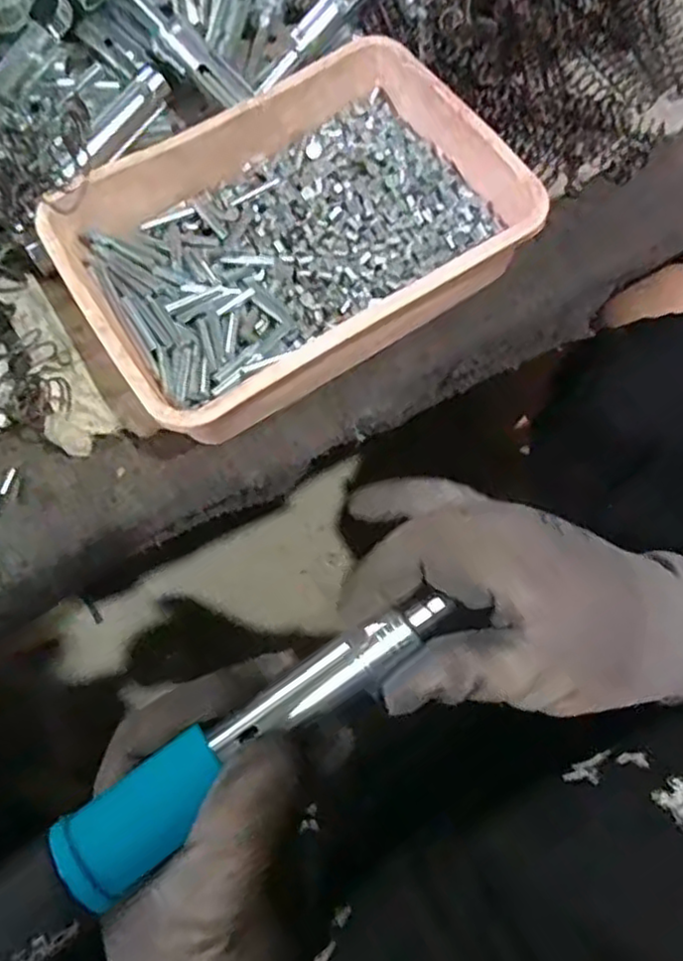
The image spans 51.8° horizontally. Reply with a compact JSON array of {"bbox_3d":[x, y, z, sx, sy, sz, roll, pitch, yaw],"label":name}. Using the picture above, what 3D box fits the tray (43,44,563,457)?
[{"bbox_3d":[-0.024,-0.116,0.331,0.201,0.042,0.151,-32,73,-10],"label":"tray"}]

